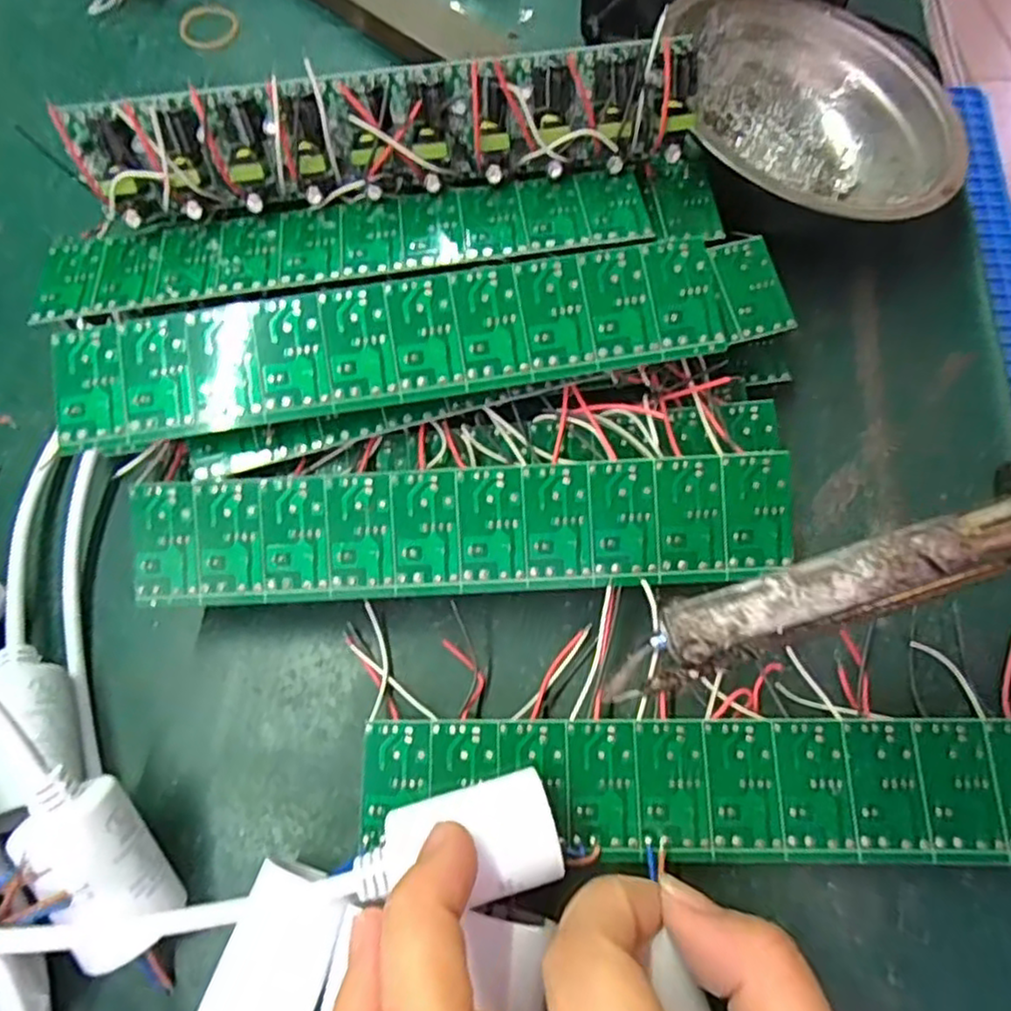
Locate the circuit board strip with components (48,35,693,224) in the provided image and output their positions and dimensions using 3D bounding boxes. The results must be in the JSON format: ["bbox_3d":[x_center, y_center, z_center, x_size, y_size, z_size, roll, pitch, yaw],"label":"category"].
[{"bbox_3d":[-0.040,-0.122,0.224,0.199,0.032,0.026,-7,67,0],"label":"circuit board strip with components"}]

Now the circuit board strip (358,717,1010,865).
[{"bbox_3d":[0.060,0.084,0.205,0.201,0.016,0.037,0,67,3],"label":"circuit board strip"}]

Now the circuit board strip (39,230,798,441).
[{"bbox_3d":[-0.020,-0.052,0.219,0.229,0.020,0.044,-10,83,-3],"label":"circuit board strip"}]

